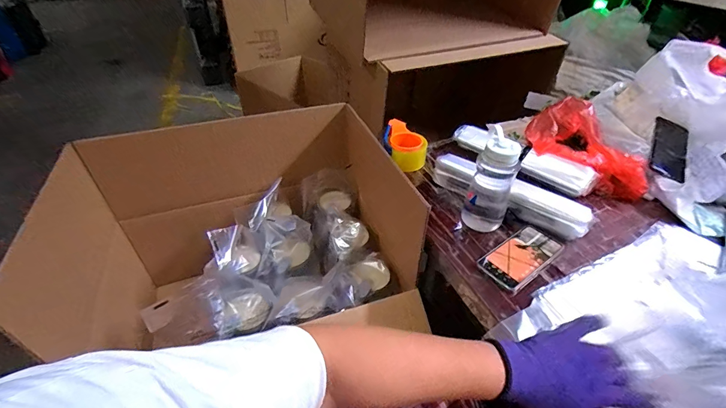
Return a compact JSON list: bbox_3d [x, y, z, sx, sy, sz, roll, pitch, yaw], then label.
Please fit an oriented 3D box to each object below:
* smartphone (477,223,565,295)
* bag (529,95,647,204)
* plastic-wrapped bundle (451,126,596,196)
[{"bbox_3d":[0.285,0.091,0.637,0.161,0.010,0.080,-27,46,-28],"label":"smartphone"},{"bbox_3d":[0.502,-0.118,0.786,0.153,0.100,0.267,-25,65,-26],"label":"bag"},{"bbox_3d":[0.362,-0.111,0.833,0.074,0.054,0.331,-32,48,-32],"label":"plastic-wrapped bundle"}]

